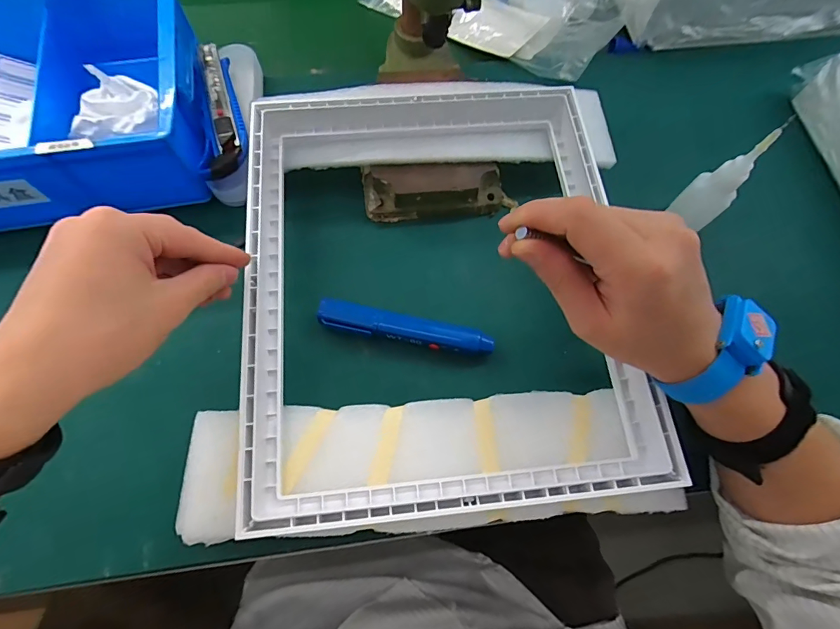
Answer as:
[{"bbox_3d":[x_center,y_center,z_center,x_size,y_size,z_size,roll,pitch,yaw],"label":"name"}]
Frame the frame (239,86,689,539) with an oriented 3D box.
[{"bbox_3d":[0.012,-0.031,0.318,0.273,0.028,0.330,-6,70,-4],"label":"frame"}]

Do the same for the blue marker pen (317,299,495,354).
[{"bbox_3d":[-0.012,0.014,0.351,0.140,0.024,0.020,11,70,3],"label":"blue marker pen"}]

